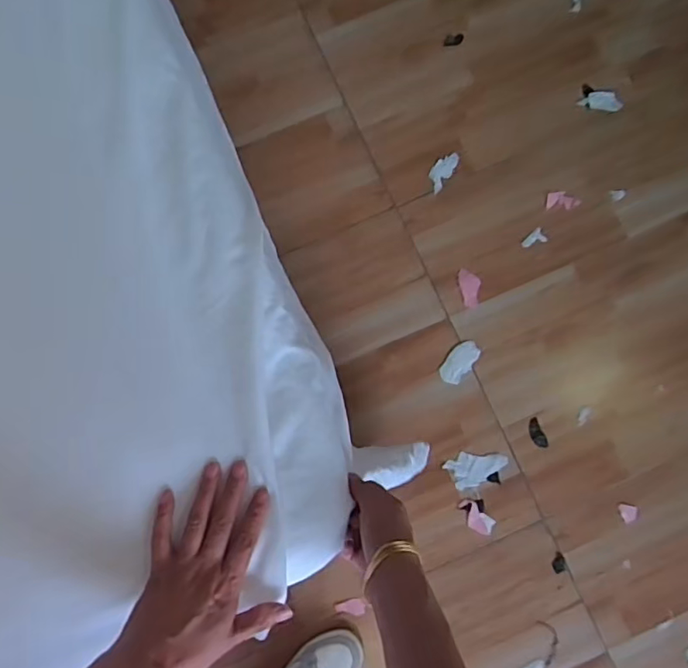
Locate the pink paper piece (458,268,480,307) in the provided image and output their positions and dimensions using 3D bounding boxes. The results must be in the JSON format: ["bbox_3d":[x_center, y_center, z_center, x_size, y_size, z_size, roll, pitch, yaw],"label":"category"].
[{"bbox_3d":[0.242,-0.088,1.069,0.039,0.012,0.074,-8,80,-1],"label":"pink paper piece"}]

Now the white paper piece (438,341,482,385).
[{"bbox_3d":[0.215,0.051,1.031,0.046,0.008,0.087,34,82,6],"label":"white paper piece"}]

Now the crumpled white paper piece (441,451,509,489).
[{"bbox_3d":[0.236,0.234,0.992,0.102,0.010,0.060,-29,81,-4],"label":"crumpled white paper piece"}]

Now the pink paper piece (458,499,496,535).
[{"bbox_3d":[0.229,0.320,0.977,0.073,0.009,0.038,42,83,7],"label":"pink paper piece"}]

